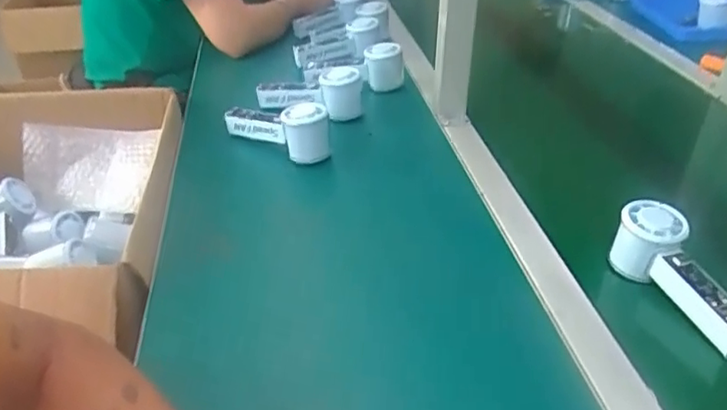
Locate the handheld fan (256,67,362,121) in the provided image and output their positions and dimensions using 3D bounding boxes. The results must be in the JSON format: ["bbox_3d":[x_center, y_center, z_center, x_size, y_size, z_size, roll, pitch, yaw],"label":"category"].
[{"bbox_3d":[-0.078,-0.156,0.857,0.150,0.067,0.066,8,34,12],"label":"handheld fan"}]

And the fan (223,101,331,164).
[{"bbox_3d":[-0.111,-0.100,0.768,0.141,0.073,0.052,22,40,30],"label":"fan"}]

